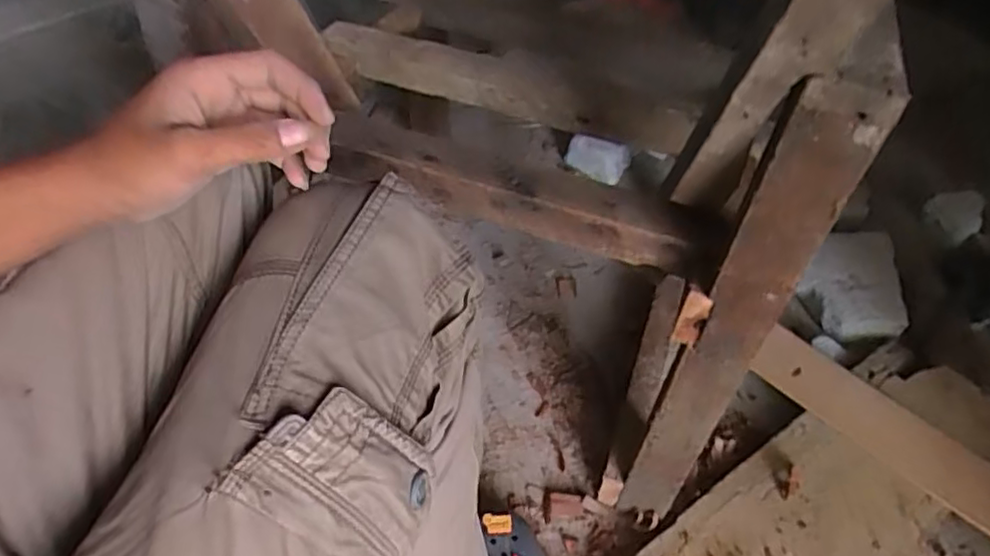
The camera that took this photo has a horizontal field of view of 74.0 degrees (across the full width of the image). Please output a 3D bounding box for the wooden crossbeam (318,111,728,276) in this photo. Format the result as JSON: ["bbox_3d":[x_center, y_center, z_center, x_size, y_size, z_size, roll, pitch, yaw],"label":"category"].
[{"bbox_3d":[0.011,-0.089,0.621,0.378,0.049,0.067,18,45,11],"label":"wooden crossbeam"}]

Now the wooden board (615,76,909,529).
[{"bbox_3d":[0.189,0.080,0.581,0.058,0.542,0.017,22,46,15],"label":"wooden board"}]

